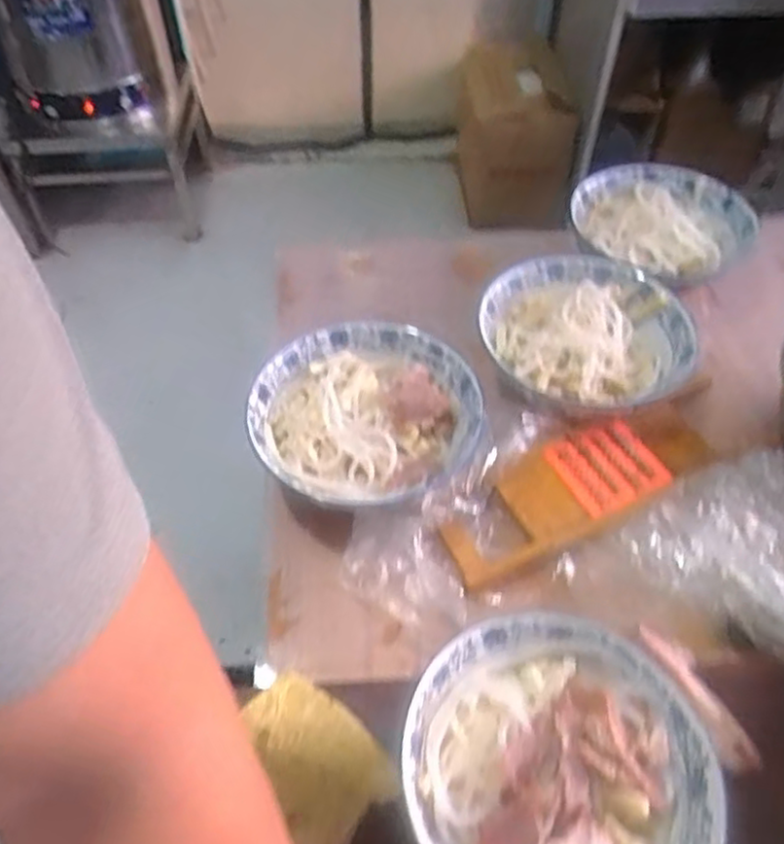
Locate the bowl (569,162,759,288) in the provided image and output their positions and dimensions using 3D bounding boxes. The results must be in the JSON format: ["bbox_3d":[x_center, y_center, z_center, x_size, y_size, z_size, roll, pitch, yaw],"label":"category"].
[{"bbox_3d":[0.316,-0.234,0.839,0.192,0.065,0.199,0,51,0],"label":"bowl"}]

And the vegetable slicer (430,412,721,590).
[{"bbox_3d":[0.175,0.059,0.647,0.289,0.034,0.089,-23,55,-19],"label":"vegetable slicer"}]

